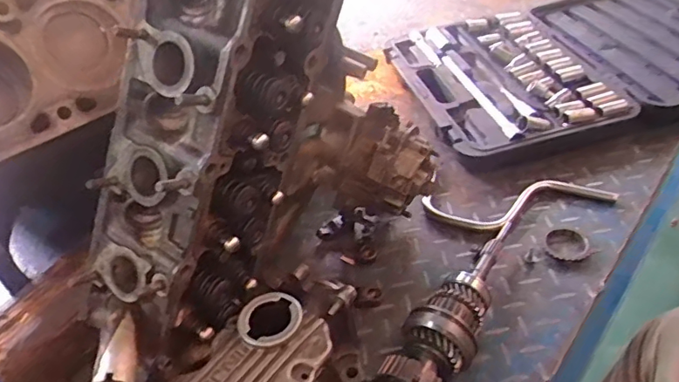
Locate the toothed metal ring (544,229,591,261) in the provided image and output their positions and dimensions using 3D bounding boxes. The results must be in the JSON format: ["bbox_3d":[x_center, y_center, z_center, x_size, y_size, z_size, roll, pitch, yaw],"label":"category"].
[{"bbox_3d":[0.262,0.061,0.618,0.048,0.007,0.047,-4,42,3],"label":"toothed metal ring"}]

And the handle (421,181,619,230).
[{"bbox_3d":[0.230,0.017,0.680,0.237,0.020,0.066,-9,42,-3],"label":"handle"}]

